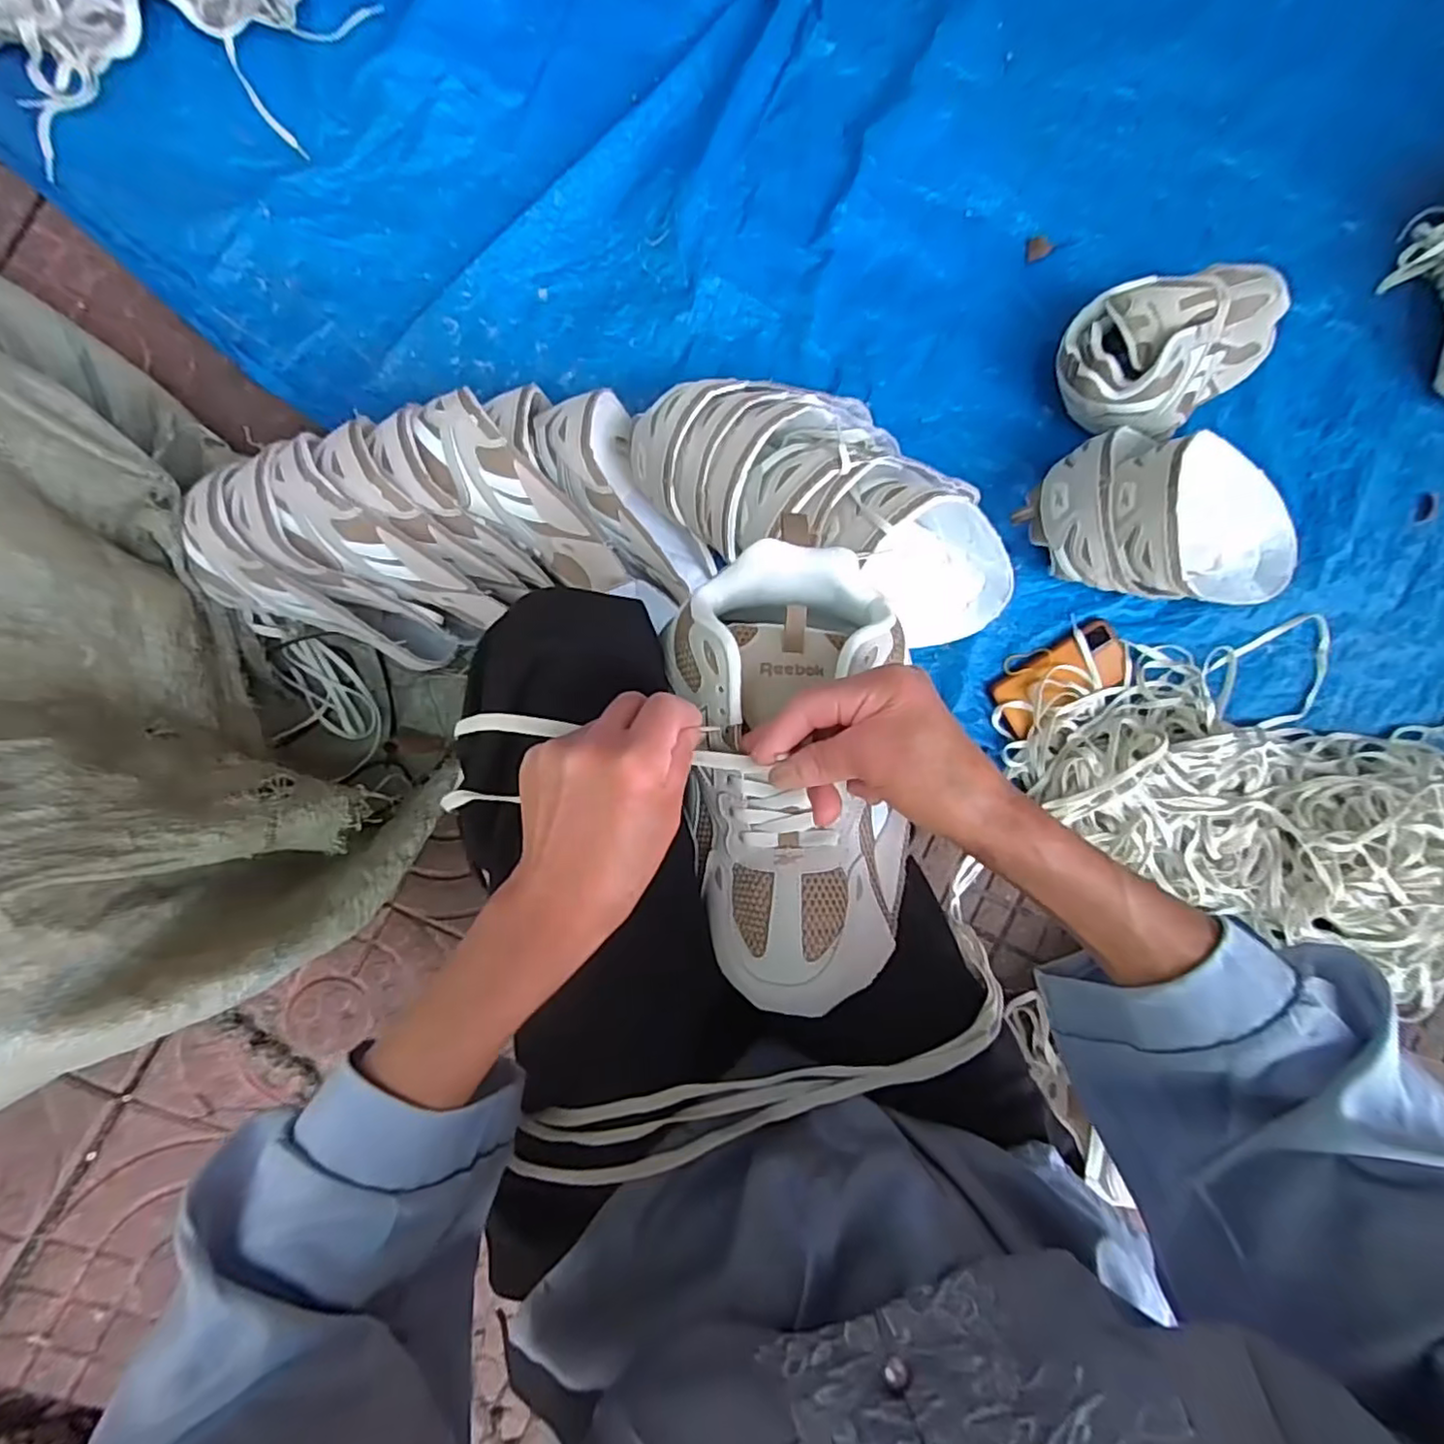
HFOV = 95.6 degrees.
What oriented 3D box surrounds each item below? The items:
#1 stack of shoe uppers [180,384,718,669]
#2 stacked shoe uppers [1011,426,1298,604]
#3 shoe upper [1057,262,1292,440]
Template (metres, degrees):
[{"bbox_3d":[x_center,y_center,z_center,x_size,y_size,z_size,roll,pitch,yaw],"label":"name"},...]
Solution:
[{"bbox_3d":[-0.259,-0.189,0.627,0.416,0.158,0.192,-13,88,-4],"label":"stack of shoe uppers"},{"bbox_3d":[0.491,-0.203,0.696,0.309,0.105,0.170,21,86,-2],"label":"stacked shoe uppers"},{"bbox_3d":[0.488,-0.412,0.719,0.232,0.105,0.166,-39,89,-5],"label":"shoe upper"}]

